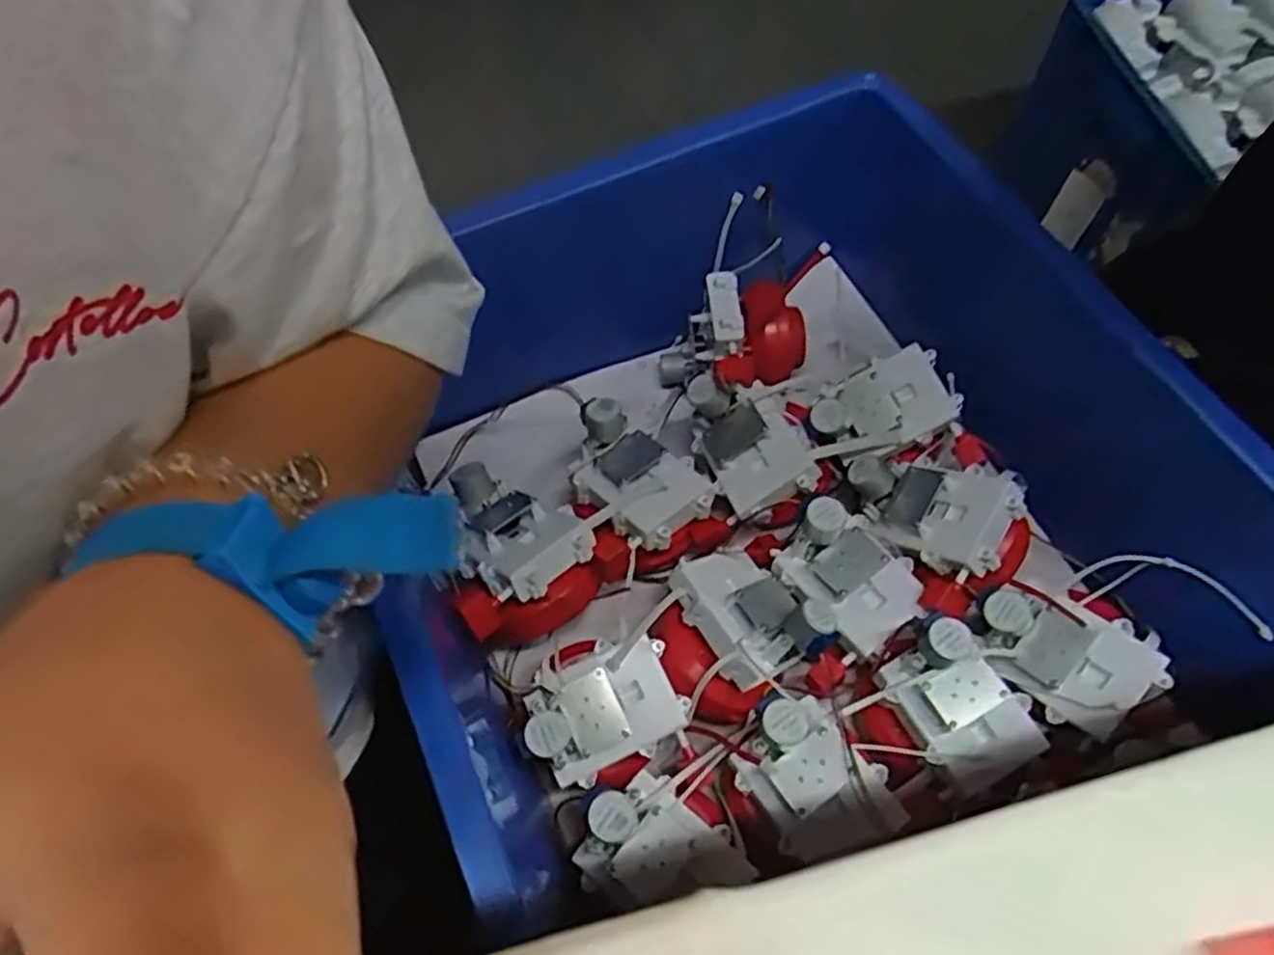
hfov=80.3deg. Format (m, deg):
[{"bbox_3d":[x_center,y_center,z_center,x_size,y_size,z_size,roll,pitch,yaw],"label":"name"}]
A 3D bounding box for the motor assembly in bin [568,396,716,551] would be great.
[{"bbox_3d":[-0.002,-0.003,0.495,0.100,0.043,0.068,35,68,18],"label":"motor assembly in bin"}]

